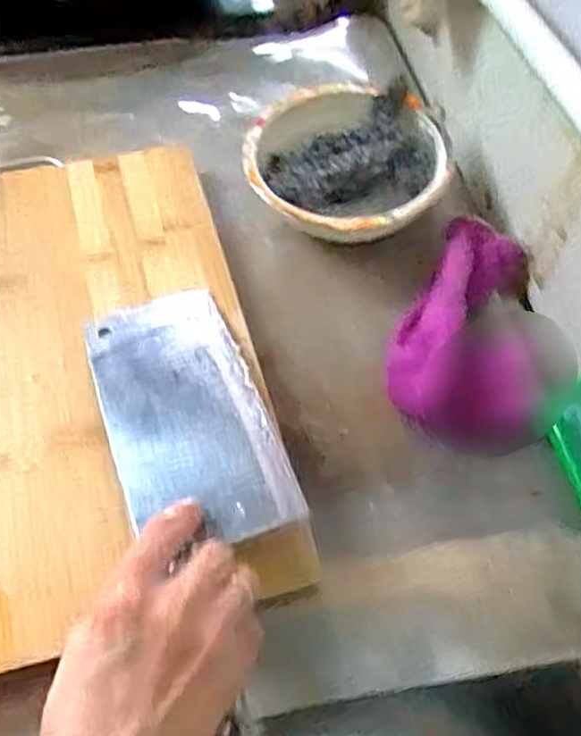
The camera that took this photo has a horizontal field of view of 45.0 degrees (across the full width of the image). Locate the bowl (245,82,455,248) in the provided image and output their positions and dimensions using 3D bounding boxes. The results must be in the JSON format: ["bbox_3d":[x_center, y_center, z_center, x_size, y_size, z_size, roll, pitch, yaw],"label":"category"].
[{"bbox_3d":[0.043,-0.153,0.550,0.148,0.057,0.146,0,58,-1],"label":"bowl"}]

